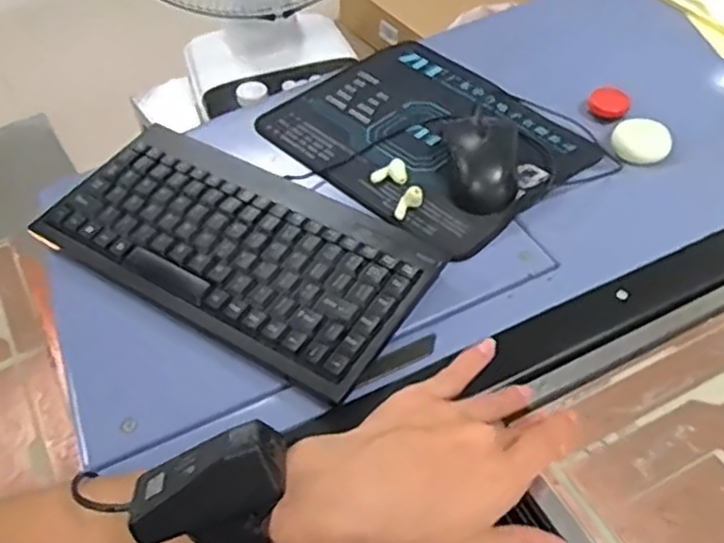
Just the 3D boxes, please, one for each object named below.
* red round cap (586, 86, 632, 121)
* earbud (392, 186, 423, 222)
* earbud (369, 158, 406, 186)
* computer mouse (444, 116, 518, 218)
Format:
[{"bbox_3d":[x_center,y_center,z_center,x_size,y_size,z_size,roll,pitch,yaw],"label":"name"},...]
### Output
[{"bbox_3d":[0.244,-0.166,0.717,0.039,0.012,0.037,-1,48,1],"label":"red round cap"},{"bbox_3d":[0.035,-0.057,0.580,0.027,0.018,0.020,-38,60,-20],"label":"earbud"},{"bbox_3d":[0.024,-0.084,0.615,0.031,0.013,0.022,7,49,8],"label":"earbud"},{"bbox_3d":[0.101,-0.091,0.601,0.055,0.033,0.098,-1,48,1],"label":"computer mouse"}]

